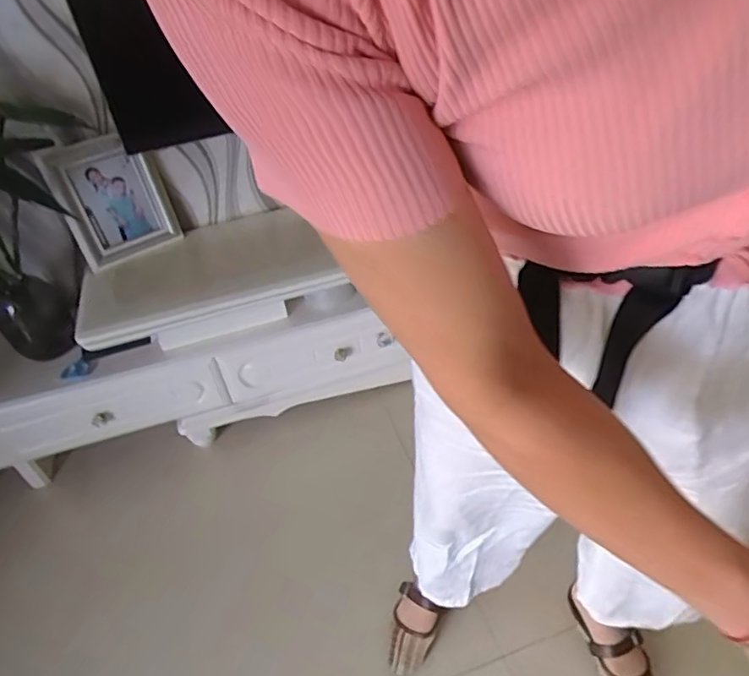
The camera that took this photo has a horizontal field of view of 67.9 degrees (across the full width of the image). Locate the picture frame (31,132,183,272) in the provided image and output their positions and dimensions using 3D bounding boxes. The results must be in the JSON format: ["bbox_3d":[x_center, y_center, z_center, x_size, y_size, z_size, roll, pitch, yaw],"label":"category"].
[{"bbox_3d":[-0.614,-0.330,1.312,0.231,0.282,0.048,-35,36,-29],"label":"picture frame"}]

